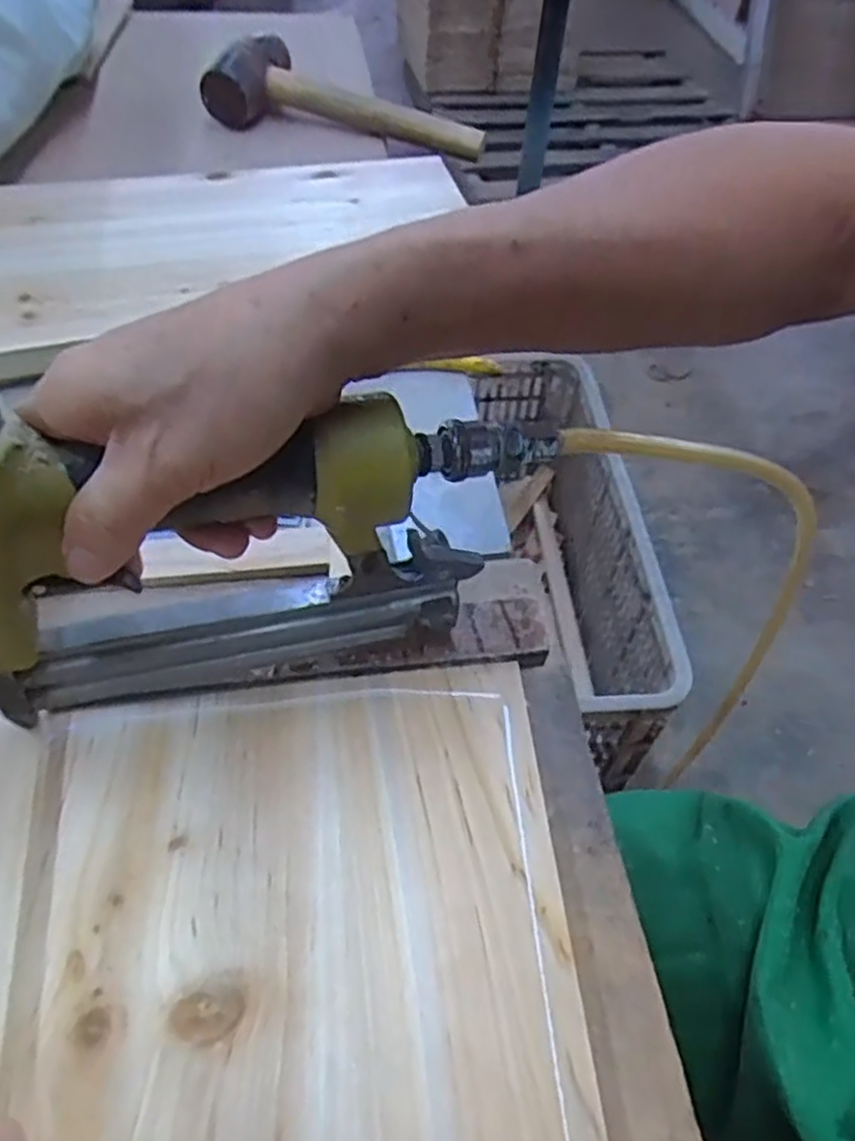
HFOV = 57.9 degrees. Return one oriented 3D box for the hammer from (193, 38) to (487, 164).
[{"bbox_3d":[-0.080,-0.486,0.792,0.289,0.053,0.085,11,52,4],"label":"hammer"}]

